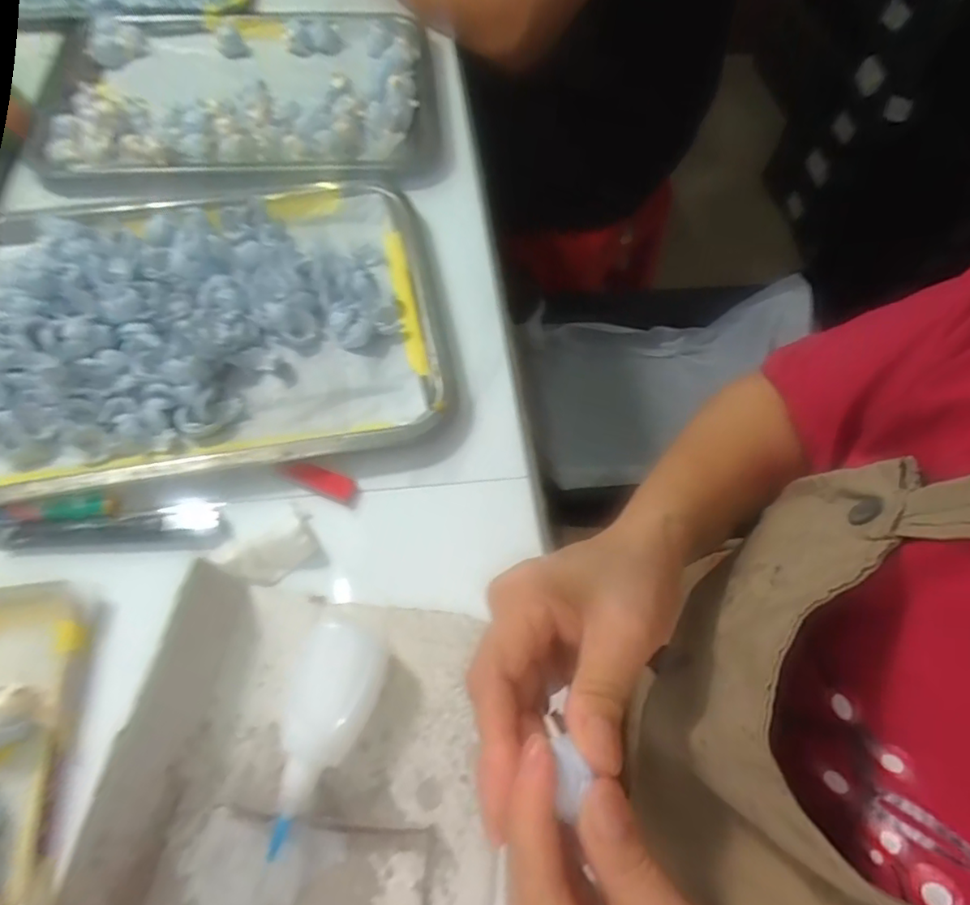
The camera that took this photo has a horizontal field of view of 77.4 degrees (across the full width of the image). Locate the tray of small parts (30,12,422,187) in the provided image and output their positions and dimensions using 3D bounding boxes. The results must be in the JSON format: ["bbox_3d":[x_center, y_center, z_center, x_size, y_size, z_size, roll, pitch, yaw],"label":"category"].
[{"bbox_3d":[-0.230,-0.343,0.566,0.331,0.027,0.235,-4,60,-7],"label":"tray of small parts"}]

